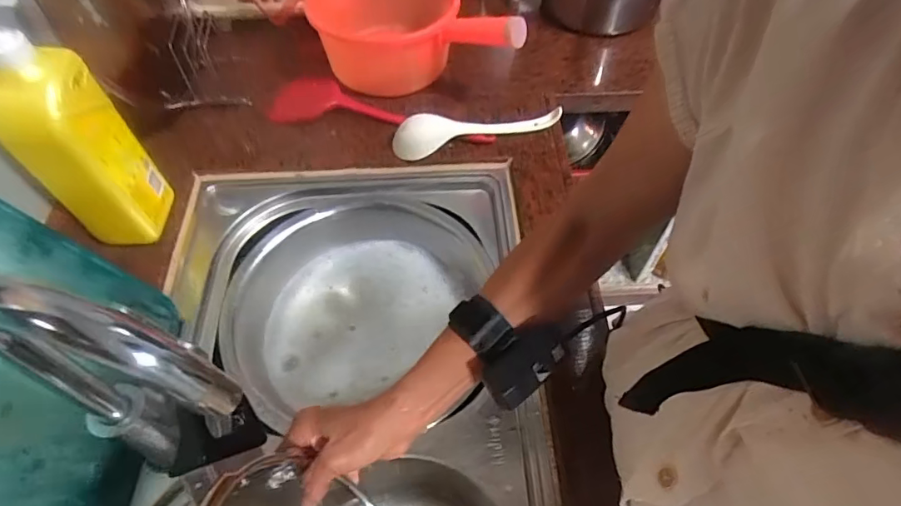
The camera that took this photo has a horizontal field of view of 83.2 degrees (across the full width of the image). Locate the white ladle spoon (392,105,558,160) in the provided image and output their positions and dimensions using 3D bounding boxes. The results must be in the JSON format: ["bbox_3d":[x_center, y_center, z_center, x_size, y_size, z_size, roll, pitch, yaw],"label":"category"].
[{"bbox_3d":[0.036,-0.173,0.697,0.232,0.046,0.033,-13,57,-9],"label":"white ladle spoon"}]

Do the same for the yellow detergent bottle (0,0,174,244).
[{"bbox_3d":[-0.382,-0.120,0.511,0.077,0.277,0.069,-11,56,-8],"label":"yellow detergent bottle"}]

